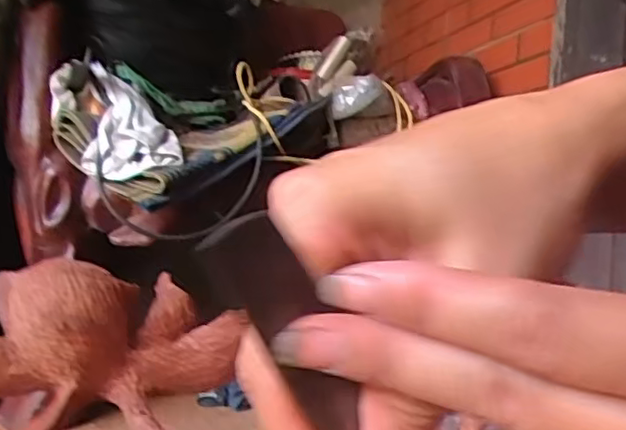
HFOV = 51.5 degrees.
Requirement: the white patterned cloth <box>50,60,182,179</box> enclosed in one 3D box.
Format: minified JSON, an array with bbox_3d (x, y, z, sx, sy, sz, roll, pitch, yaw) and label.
[{"bbox_3d":[-0.301,-0.135,0.985,0.124,0.081,0.265,8,32,-44],"label":"white patterned cloth"}]

